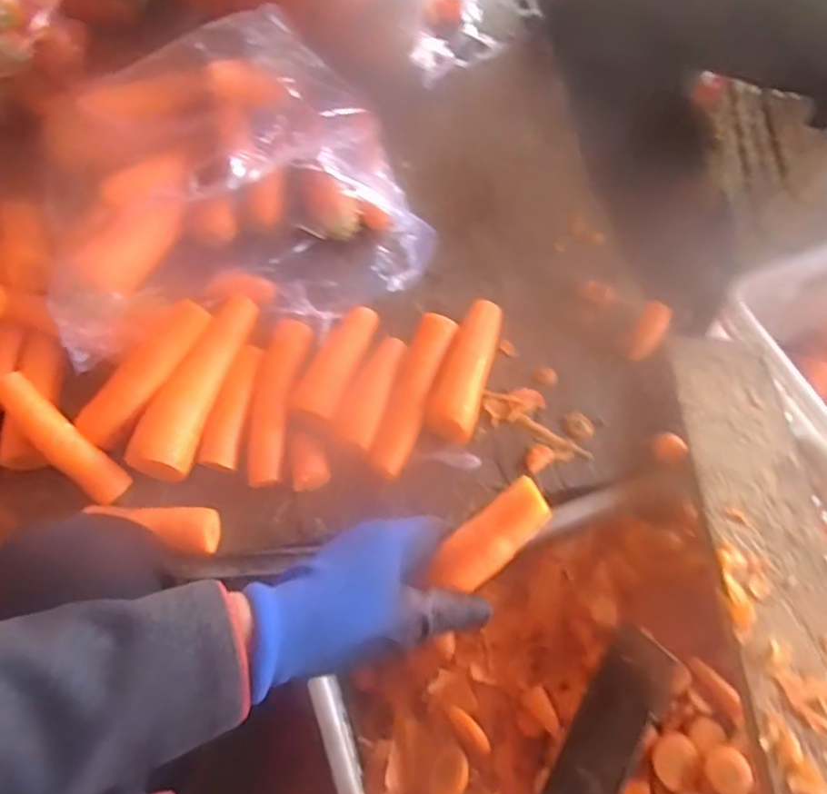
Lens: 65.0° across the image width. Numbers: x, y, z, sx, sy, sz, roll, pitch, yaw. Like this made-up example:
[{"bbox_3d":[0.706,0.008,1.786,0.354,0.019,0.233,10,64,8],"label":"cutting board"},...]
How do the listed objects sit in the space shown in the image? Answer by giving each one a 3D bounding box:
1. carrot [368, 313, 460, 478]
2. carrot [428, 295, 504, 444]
[{"bbox_3d":[0.001,-0.006,0.609,0.036,0.028,0.161,18,63,9],"label":"carrot"},{"bbox_3d":[0.054,-0.029,0.629,0.044,0.033,0.160,16,63,8],"label":"carrot"}]

